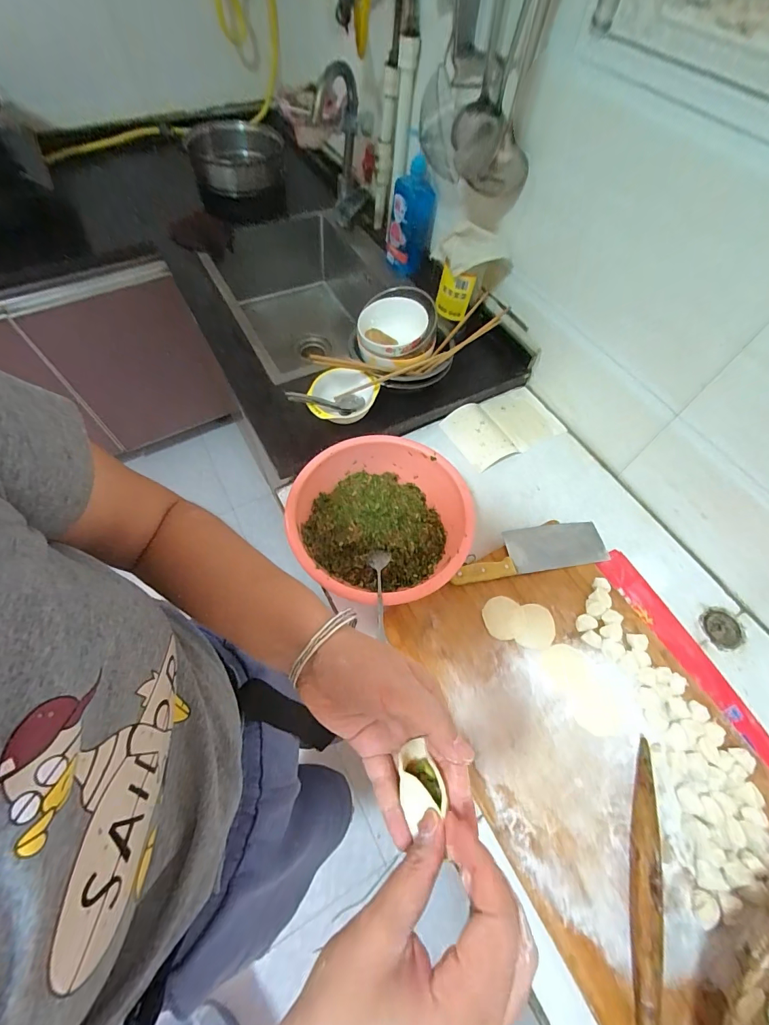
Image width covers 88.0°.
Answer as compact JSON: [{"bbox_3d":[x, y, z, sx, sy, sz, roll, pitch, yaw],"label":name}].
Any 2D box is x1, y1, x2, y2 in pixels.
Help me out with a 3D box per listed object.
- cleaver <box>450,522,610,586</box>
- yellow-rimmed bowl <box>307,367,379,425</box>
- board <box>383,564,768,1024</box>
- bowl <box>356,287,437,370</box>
[{"bbox_3d":[0.242,0.066,0.675,0.272,0.030,0.079,-7,62,-7],"label":"cleaver"},{"bbox_3d":[-0.079,-0.212,0.746,0.132,0.057,0.104,9,61,2],"label":"yellow-rimmed bowl"},{"bbox_3d":[0.285,0.306,0.551,0.356,0.027,0.530,-24,65,-16],"label":"board"},{"bbox_3d":[0.023,-0.351,0.761,0.150,0.068,0.152,-2,61,-5],"label":"bowl"}]

